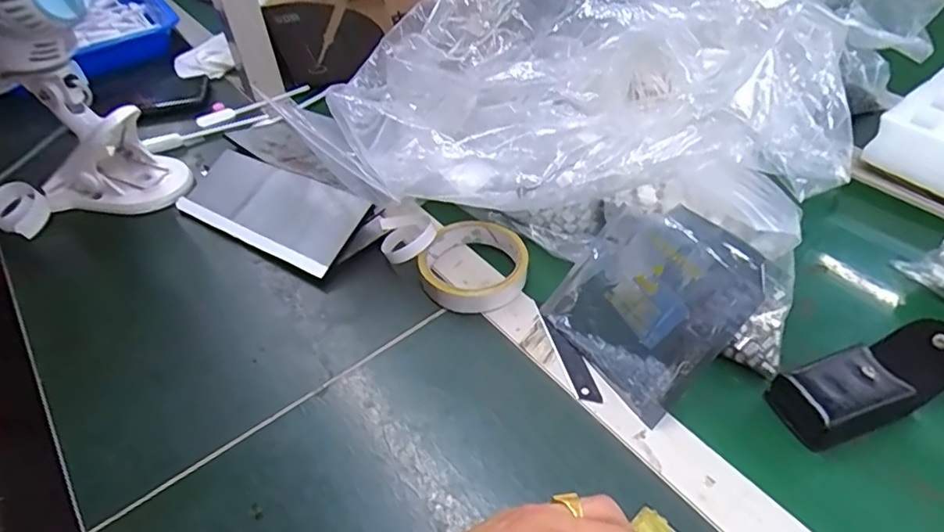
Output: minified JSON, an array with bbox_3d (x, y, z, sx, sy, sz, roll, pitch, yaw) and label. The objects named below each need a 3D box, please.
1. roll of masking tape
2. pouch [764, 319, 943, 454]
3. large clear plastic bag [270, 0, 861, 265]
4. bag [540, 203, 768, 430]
[{"bbox_3d":[0.001,-0.002,0.487,0.089,0.020,0.091,-2,46,2],"label":"roll of masking tape"},{"bbox_3d":[0.269,0.077,0.385,0.122,0.038,0.049,-17,47,-12],"label":"pouch"},{"bbox_3d":[0.058,-0.115,0.455,0.386,0.217,0.200,14,48,17],"label":"large clear plastic bag"},{"bbox_3d":[0.124,0.021,0.405,0.016,0.130,0.124,15,24,-45],"label":"bag"}]

